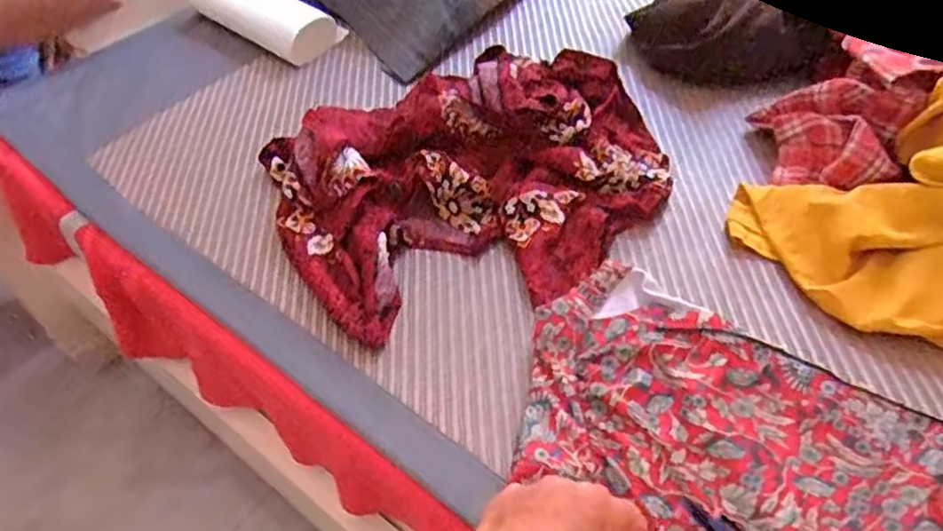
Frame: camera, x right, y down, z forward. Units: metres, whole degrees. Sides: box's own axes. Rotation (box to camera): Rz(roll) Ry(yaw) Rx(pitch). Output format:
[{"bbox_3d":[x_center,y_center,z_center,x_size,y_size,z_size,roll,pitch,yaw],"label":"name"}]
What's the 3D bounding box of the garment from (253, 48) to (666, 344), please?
[{"bbox_3d":[0.010,-0.094,0.625,0.354,0.063,0.252,-23,52,-16],"label":"garment"}]

